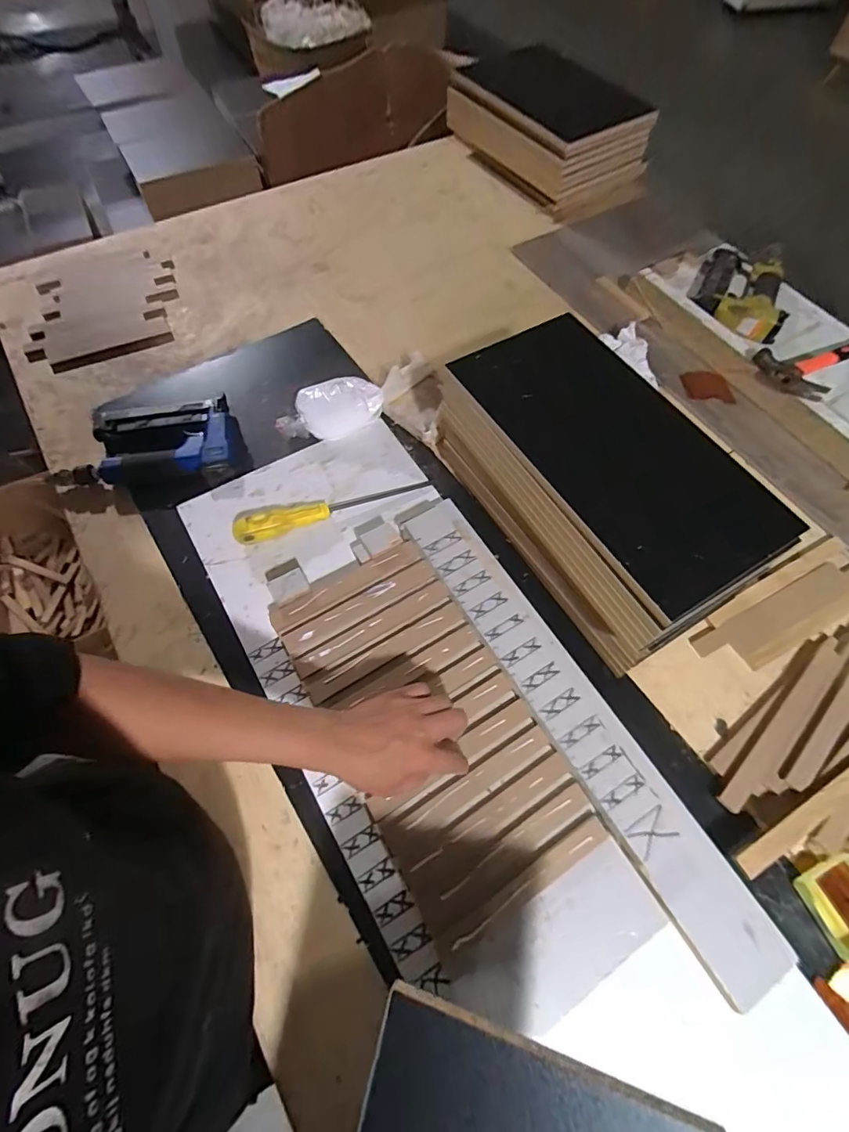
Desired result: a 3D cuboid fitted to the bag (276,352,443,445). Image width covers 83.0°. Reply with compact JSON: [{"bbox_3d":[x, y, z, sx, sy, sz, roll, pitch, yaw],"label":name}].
[{"bbox_3d":[-0.088,-0.236,0.692,0.237,0.087,0.131,-6,64,-7],"label":"bag"}]

